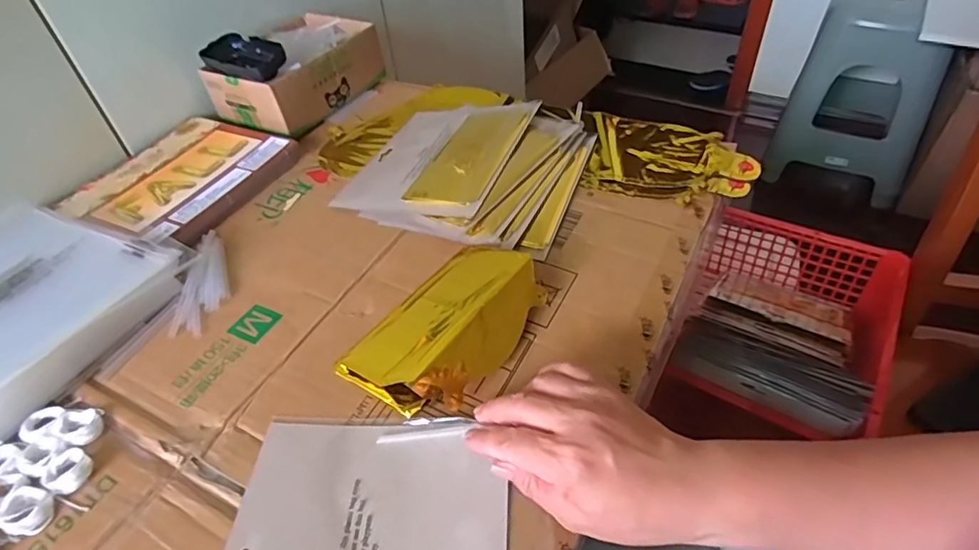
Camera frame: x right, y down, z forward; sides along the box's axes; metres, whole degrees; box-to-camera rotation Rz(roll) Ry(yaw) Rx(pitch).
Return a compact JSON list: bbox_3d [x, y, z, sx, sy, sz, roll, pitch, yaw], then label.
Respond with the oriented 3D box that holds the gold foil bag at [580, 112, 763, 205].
[{"bbox_3d":[0.185,-0.121,0.568,0.162,0.009,0.130,8,47,13],"label":"gold foil bag"}]

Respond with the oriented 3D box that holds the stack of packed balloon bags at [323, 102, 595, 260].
[{"bbox_3d":[-0.021,-0.114,0.563,0.217,0.034,0.210,11,48,15],"label":"stack of packed balloon bags"}]

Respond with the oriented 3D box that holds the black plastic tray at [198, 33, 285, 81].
[{"bbox_3d":[-0.277,-0.246,0.626,0.103,0.024,0.055,27,54,28],"label":"black plastic tray"}]

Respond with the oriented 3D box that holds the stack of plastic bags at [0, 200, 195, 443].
[{"bbox_3d":[-0.412,0.029,0.460,0.239,0.028,0.219,17,50,21],"label":"stack of plastic bags"}]

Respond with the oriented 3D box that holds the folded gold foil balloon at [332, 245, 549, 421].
[{"bbox_3d":[-0.029,0.035,0.413,0.087,0.038,0.150,30,55,30],"label":"folded gold foil balloon"}]

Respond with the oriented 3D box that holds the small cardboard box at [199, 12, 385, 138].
[{"bbox_3d":[-0.238,-0.256,0.688,0.135,0.079,0.187,22,51,24],"label":"small cardboard box"}]

